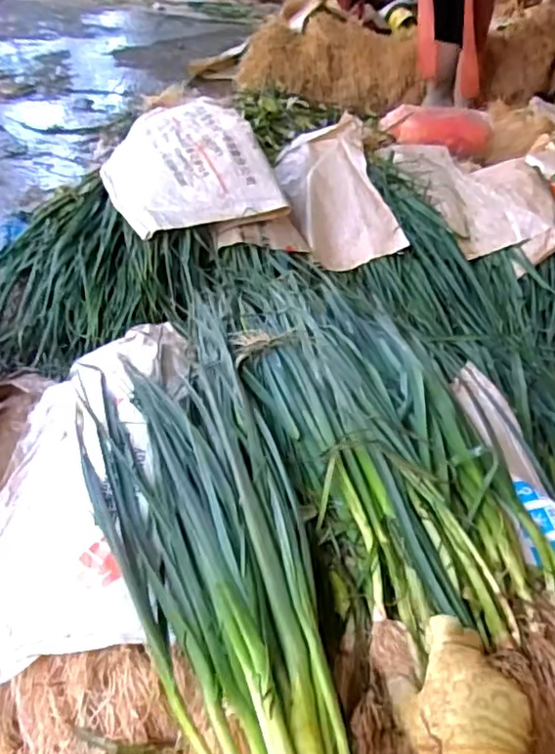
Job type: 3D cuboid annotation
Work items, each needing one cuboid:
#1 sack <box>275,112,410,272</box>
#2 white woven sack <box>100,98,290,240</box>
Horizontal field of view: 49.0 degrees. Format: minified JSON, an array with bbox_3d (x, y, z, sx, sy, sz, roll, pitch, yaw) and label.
[{"bbox_3d":[0.137,-0.465,1.480,0.226,0.120,0.506,-2,41,-9],"label":"sack"},{"bbox_3d":[-0.220,-0.482,1.325,0.317,0.113,0.484,-15,45,-22],"label":"white woven sack"}]

